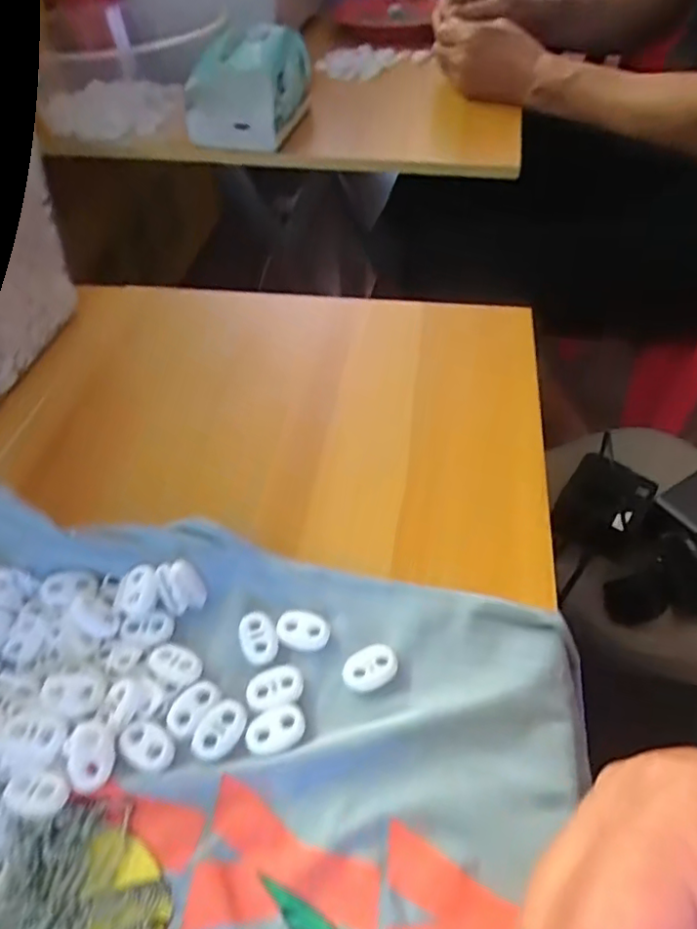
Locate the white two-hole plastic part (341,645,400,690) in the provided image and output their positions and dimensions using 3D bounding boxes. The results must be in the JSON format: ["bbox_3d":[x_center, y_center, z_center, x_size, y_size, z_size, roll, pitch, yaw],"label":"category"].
[{"bbox_3d":[0.009,0.082,0.236,0.023,0.004,0.015,-19,53,-18],"label":"white two-hole plastic part"}]

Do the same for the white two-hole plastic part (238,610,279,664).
[{"bbox_3d":[-0.038,0.072,0.246,0.015,0.004,0.023,-17,52,-16],"label":"white two-hole plastic part"}]

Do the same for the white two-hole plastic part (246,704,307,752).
[{"bbox_3d":[-0.027,0.099,0.221,0.023,0.004,0.015,-18,52,-17],"label":"white two-hole plastic part"}]

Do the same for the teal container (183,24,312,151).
[{"bbox_3d":[-0.102,-0.395,0.621,0.102,0.093,0.140,11,50,7],"label":"teal container"}]

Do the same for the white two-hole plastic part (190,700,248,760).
[{"bbox_3d":[-0.048,0.099,0.221,0.015,0.004,0.023,26,53,19],"label":"white two-hole plastic part"}]

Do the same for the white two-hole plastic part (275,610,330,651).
[{"bbox_3d":[-0.019,0.069,0.248,0.023,0.004,0.016,18,51,12],"label":"white two-hole plastic part"}]

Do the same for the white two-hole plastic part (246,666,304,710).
[{"bbox_3d":[-0.029,0.087,0.232,0.022,0.004,0.016,-10,50,-11],"label":"white two-hole plastic part"}]

